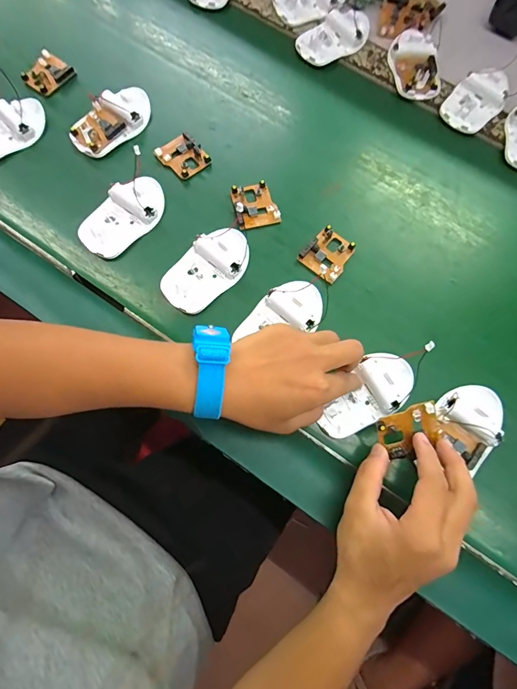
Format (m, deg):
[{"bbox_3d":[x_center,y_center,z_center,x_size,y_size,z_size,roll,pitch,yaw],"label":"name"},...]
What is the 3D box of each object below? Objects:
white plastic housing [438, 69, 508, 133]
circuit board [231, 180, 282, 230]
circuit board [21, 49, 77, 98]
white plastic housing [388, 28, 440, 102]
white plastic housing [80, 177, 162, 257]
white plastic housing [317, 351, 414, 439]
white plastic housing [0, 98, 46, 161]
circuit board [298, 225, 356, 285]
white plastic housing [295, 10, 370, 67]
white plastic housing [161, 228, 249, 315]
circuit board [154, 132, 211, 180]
[{"bbox_3d":[0.252,-0.283,0.447,0.055,0.028,0.079,38,76,9],"label":"white plastic housing"},{"bbox_3d":[-0.004,-0.148,0.405,0.045,0.010,0.049,-15,74,-6],"label":"circuit board"},{"bbox_3d":[-0.247,-0.318,0.448,0.040,0.012,0.048,34,75,8],"label":"circuit board"},{"bbox_3d":[0.186,-0.335,0.460,0.054,0.024,0.084,1,73,-2],"label":"white plastic housing"},{"bbox_3d":[-0.139,-0.133,0.389,0.054,0.017,0.093,38,76,9],"label":"white plastic housing"},{"bbox_3d":[0.100,0.047,0.347,0.097,0.015,0.048,-42,79,-7],"label":"white plastic housing"},{"bbox_3d":[-0.280,-0.235,0.416,0.095,0.019,0.052,-35,77,-11],"label":"white plastic housing"},{"bbox_3d":[0.072,-0.092,0.391,0.044,0.009,0.049,39,76,9],"label":"circuit board"},{"bbox_3d":[0.094,-0.381,0.470,0.102,0.023,0.056,-24,75,-9],"label":"white plastic housing"},{"bbox_3d":[-0.052,-0.075,0.378,0.094,0.017,0.054,-43,79,-13],"label":"white plastic housing"},{"bbox_3d":[-0.083,-0.207,0.420,0.043,0.009,0.049,-41,79,-13],"label":"circuit board"}]

